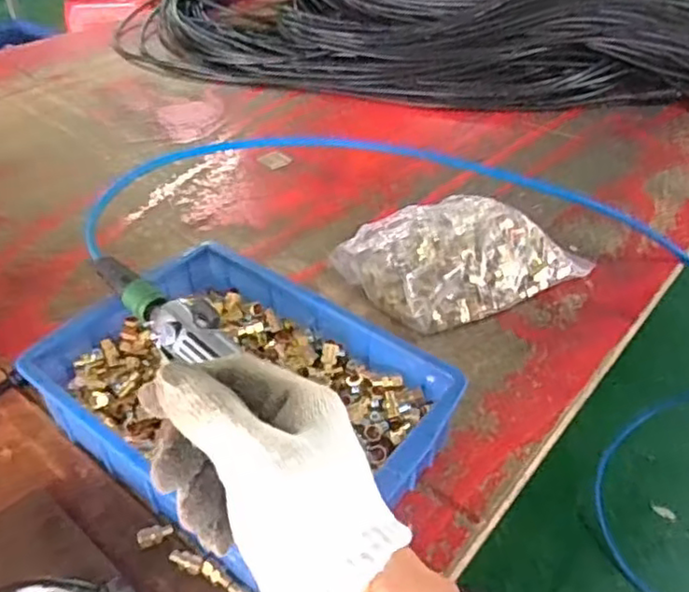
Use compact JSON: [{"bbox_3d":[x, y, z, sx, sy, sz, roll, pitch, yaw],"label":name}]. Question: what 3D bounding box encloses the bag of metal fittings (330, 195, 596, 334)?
[{"bbox_3d":[0.124,-0.044,0.674,0.240,0.080,0.139,-23,45,-25],"label":"bag of metal fittings"}]

